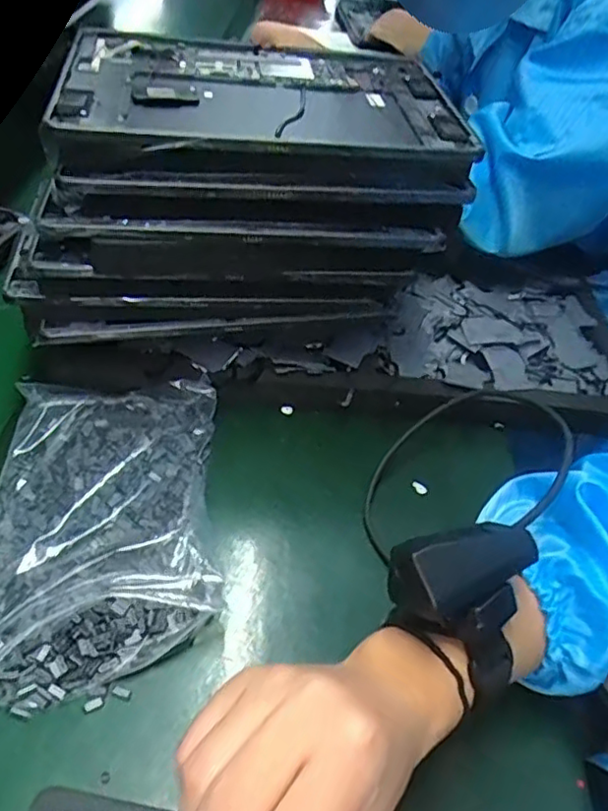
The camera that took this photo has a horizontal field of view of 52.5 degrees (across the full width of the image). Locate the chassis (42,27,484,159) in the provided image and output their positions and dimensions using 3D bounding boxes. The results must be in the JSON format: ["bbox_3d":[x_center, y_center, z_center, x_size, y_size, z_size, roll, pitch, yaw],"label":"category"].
[{"bbox_3d":[-0.027,-0.206,0.406,0.250,0.015,0.179,-1,45,-7],"label":"chassis"}]

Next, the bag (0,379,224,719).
[{"bbox_3d":[-0.132,0.071,0.403,0.142,0.027,0.220,-3,45,-9],"label":"bag"}]

